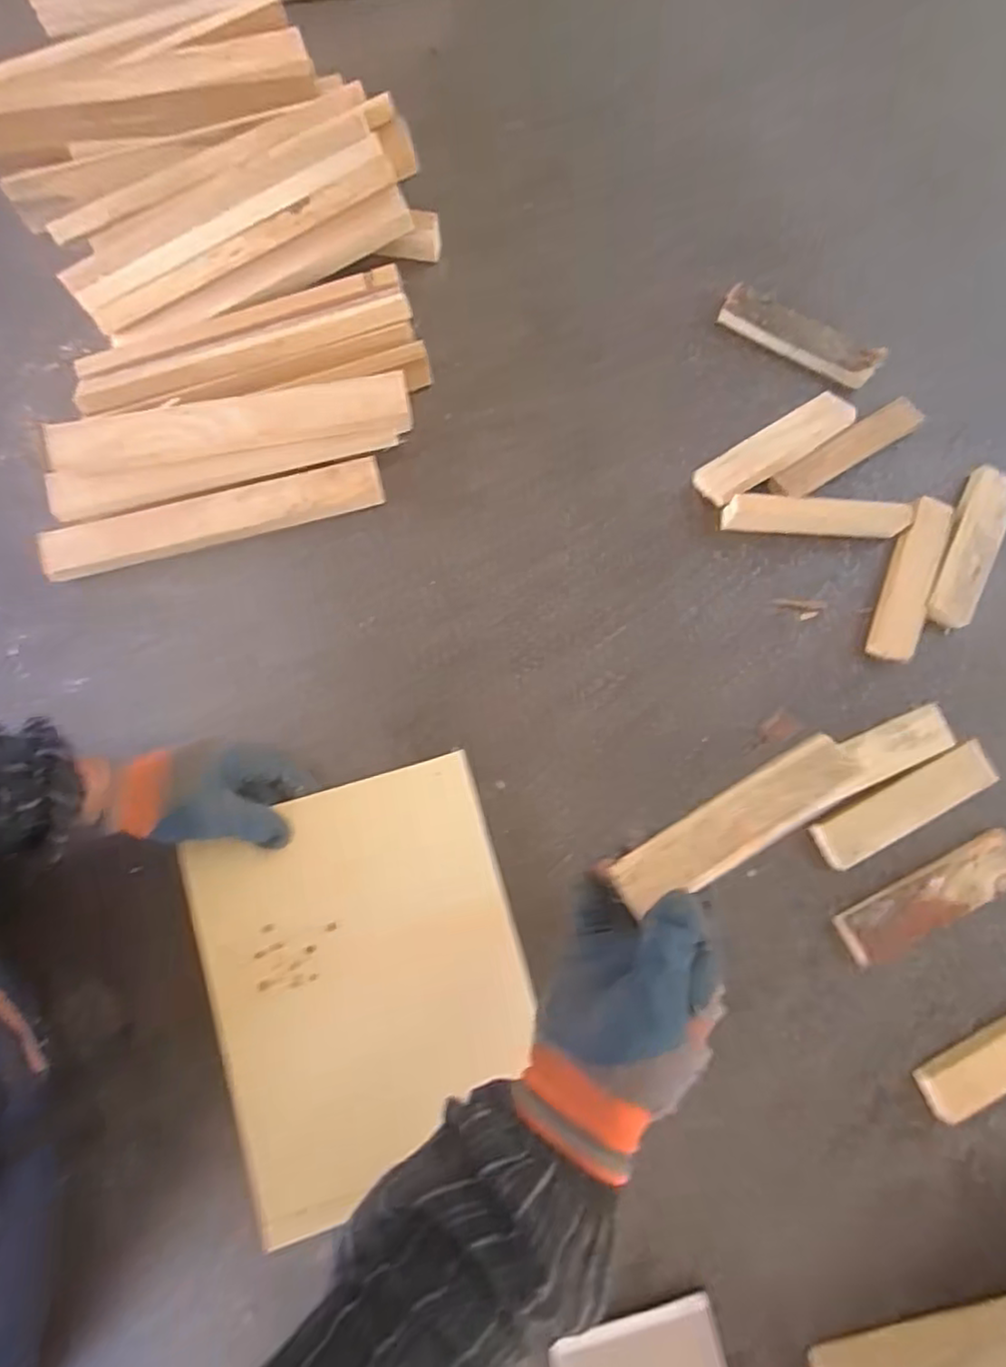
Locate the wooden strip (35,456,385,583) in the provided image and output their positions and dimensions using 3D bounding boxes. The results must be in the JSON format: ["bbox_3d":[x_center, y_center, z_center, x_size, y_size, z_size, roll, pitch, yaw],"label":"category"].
[{"bbox_3d":[-0.258,-0.149,0.583,0.297,0.021,0.042,-16,79,-4],"label":"wooden strip"}]

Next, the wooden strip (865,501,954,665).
[{"bbox_3d":[0.370,-0.094,0.587,0.039,0.019,0.152,20,79,3],"label":"wooden strip"}]

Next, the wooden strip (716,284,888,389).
[{"bbox_3d":[0.288,-0.338,0.632,0.156,0.018,0.042,29,79,4],"label":"wooden strip"}]

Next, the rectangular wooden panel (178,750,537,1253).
[{"bbox_3d":[-0.103,0.226,0.506,0.229,0.019,0.287,-16,86,-11],"label":"rectangular wooden panel"}]

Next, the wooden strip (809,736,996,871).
[{"bbox_3d":[0.340,0.103,0.549,0.165,0.017,0.041,-27,80,-6],"label":"wooden strip"}]

